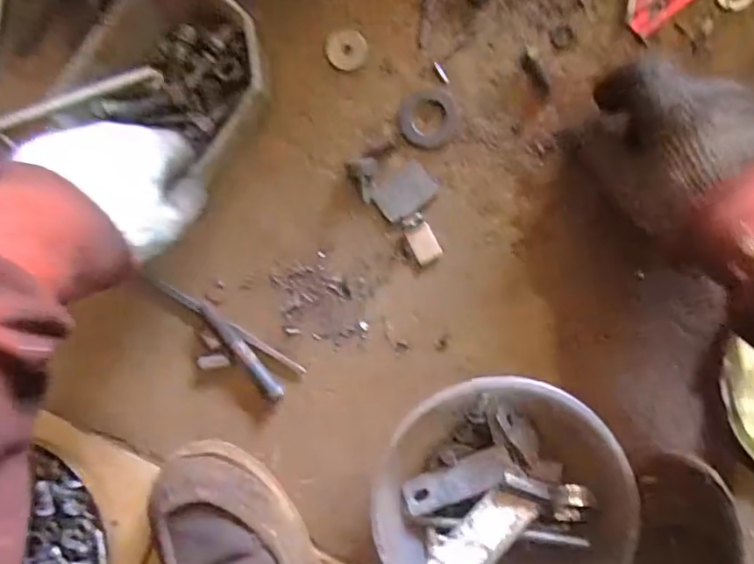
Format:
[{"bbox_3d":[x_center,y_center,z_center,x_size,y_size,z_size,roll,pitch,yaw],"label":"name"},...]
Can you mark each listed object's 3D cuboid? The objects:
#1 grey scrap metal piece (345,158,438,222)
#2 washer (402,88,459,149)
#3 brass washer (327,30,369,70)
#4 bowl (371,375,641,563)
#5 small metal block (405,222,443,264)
[{"bbox_3d":[0.011,-0.081,0.445,0.048,0.006,0.061,-42,88,9],"label":"grey scrap metal piece"},{"bbox_3d":[0.040,-0.126,0.434,0.043,0.004,0.044,1,95,10],"label":"washer"},{"bbox_3d":[-0.024,-0.182,0.438,0.031,0.004,0.030,-3,95,10],"label":"brass washer"},{"bbox_3d":[0.091,0.150,0.406,0.162,0.092,0.166,1,95,10],"label":"bowl"},{"bbox_3d":[0.037,-0.031,0.445,0.021,0.004,0.030,-28,90,11],"label":"small metal block"}]

